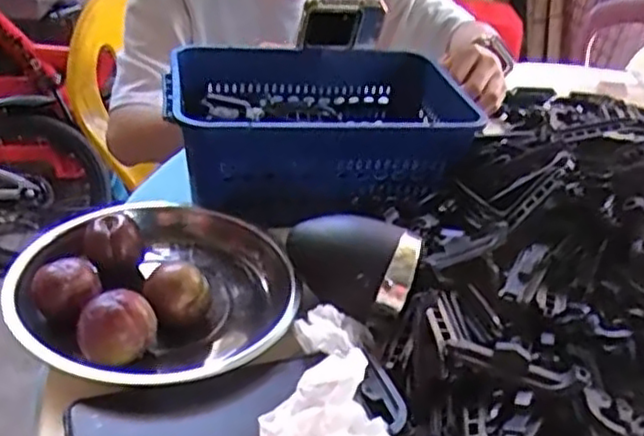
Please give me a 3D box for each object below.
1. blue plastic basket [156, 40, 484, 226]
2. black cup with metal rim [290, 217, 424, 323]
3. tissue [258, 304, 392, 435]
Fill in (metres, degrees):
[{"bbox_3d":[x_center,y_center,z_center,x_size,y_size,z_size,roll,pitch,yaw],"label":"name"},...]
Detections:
[{"bbox_3d":[-0.007,-0.083,0.623,0.233,0.083,0.180,-2,34,-13],"label":"blue plastic basket"},{"bbox_3d":[0.019,0.034,0.467,0.084,0.054,0.057,9,33,4],"label":"black cup with metal rim"},{"bbox_3d":[-0.001,0.094,0.392,0.064,0.044,0.132,2,33,-6],"label":"tissue"}]

